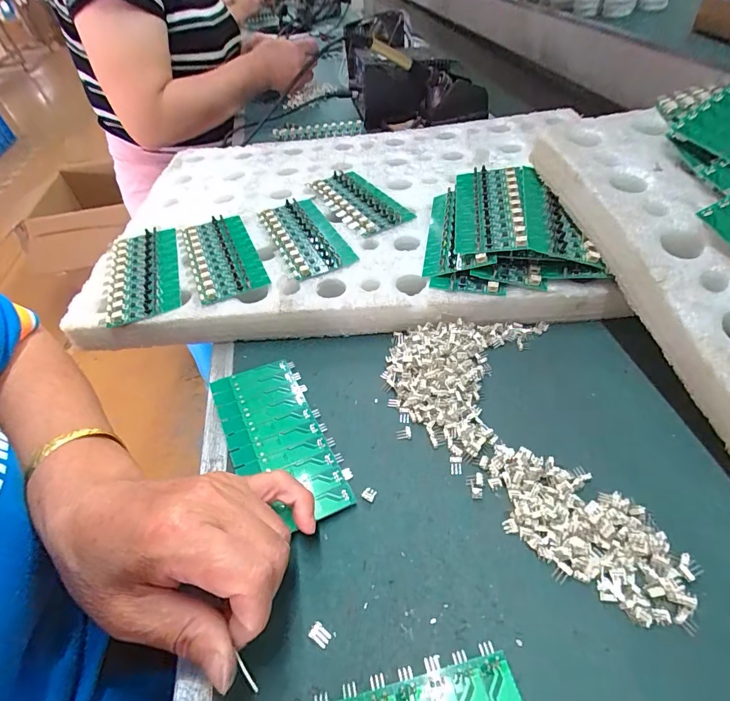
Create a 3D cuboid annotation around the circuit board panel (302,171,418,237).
[{"bbox_3d":[-0.010,-0.167,0.455,0.064,0.008,0.137,-26,49,-17],"label":"circuit board panel"}]

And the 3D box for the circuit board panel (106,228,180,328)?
[{"bbox_3d":[-0.213,-0.078,0.399,0.061,0.011,0.137,-17,47,-9],"label":"circuit board panel"}]

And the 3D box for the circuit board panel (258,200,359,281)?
[{"bbox_3d":[-0.061,-0.118,0.417,0.065,0.006,0.136,-21,48,-12],"label":"circuit board panel"}]

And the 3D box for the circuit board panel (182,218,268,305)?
[{"bbox_3d":[-0.140,-0.094,0.406,0.061,0.013,0.135,-21,48,-12],"label":"circuit board panel"}]

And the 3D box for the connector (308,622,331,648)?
[{"bbox_3d":[-0.024,0.149,0.217,0.011,0.005,0.008,23,53,25],"label":"connector"}]

